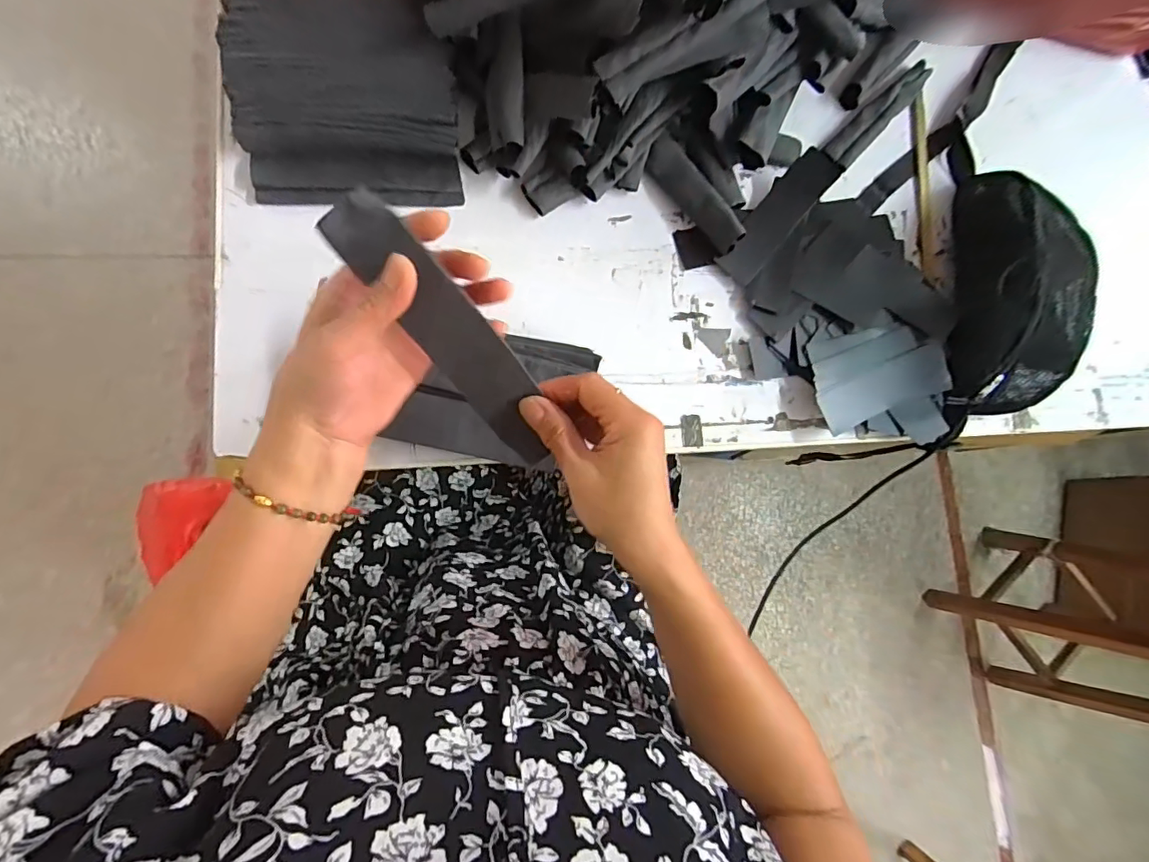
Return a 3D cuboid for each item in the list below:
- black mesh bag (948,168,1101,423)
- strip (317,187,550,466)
[{"bbox_3d":[0.473,-0.147,0.568,0.136,0.101,0.276,14,81,-7],"label":"black mesh bag"},{"bbox_3d":[-0.069,-0.054,0.315,0.038,0.026,0.177,-41,119,-9],"label":"strip"}]

